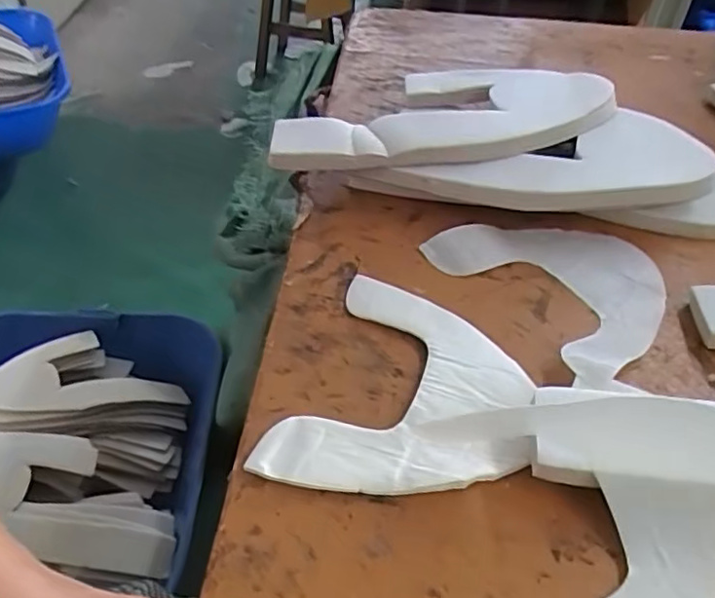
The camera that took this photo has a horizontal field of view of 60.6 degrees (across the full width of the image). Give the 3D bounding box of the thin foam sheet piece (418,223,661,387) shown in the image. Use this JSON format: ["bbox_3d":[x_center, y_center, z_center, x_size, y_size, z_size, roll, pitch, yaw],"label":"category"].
[{"bbox_3d":[0.178,-0.014,0.513,0.165,0.015,0.191,-18,47,-26],"label":"thin foam sheet piece"}]

